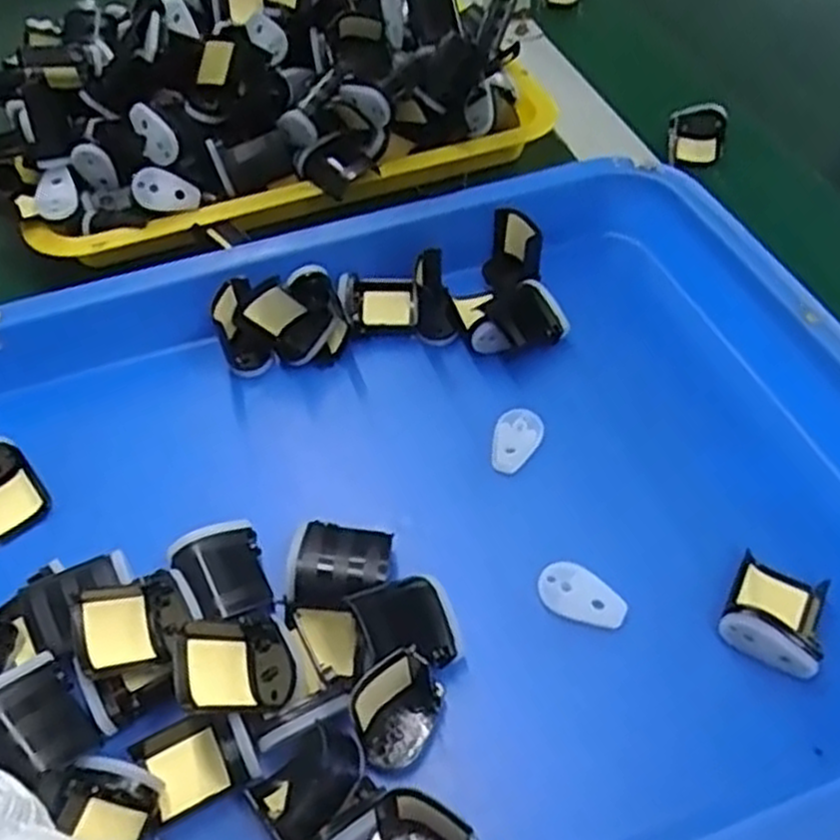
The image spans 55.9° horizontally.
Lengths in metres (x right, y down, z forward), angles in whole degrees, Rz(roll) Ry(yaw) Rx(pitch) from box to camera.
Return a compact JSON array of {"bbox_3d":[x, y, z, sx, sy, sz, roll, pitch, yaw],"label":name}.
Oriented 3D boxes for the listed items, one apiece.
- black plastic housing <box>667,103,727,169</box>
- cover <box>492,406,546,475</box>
[{"bbox_3d":[0.187,-0.191,0.536,0.036,0.015,0.046,3,82,9],"label":"black plastic housing"},{"bbox_3d":[0.045,0.010,0.375,0.021,0.007,0.037,22,56,19],"label":"cover"}]

